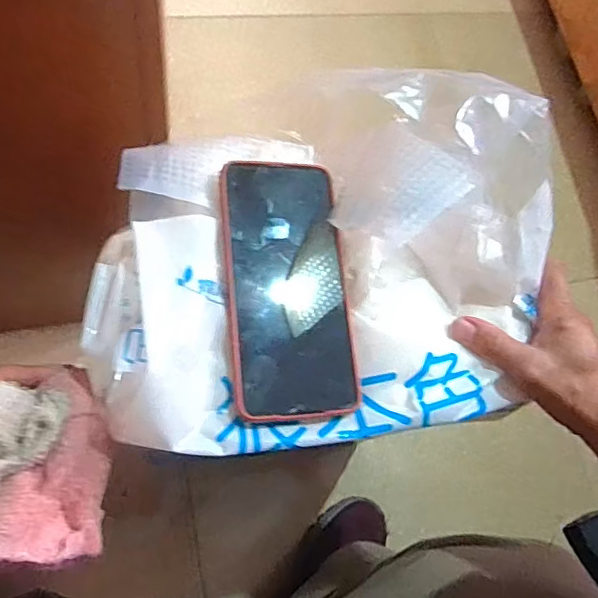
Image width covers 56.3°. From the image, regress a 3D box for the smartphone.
[{"bbox_3d":[-0.007,-0.010,0.354,0.076,0.008,0.165,-1,72,-16],"label":"smartphone"}]

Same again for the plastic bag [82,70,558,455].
[{"bbox_3d":[0.019,-0.026,0.330,0.282,0.125,0.200,-6,70,-5],"label":"plastic bag"}]

